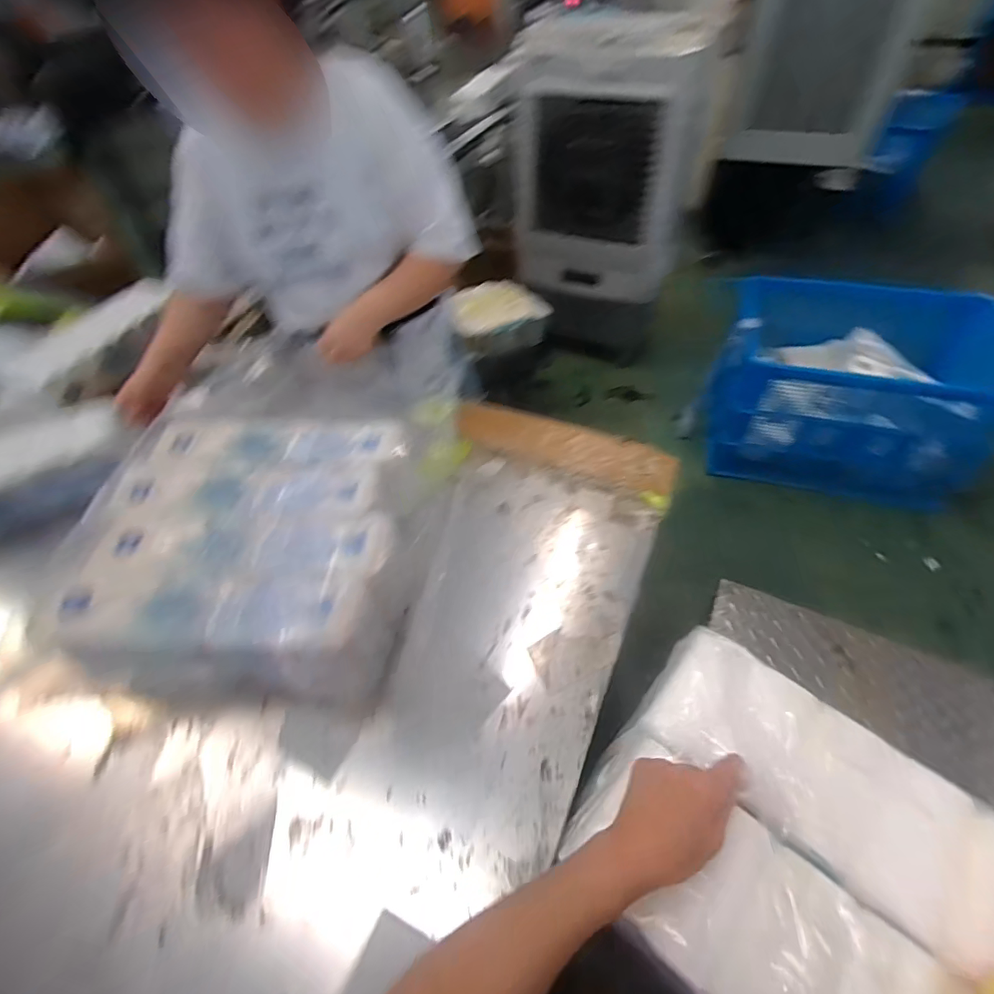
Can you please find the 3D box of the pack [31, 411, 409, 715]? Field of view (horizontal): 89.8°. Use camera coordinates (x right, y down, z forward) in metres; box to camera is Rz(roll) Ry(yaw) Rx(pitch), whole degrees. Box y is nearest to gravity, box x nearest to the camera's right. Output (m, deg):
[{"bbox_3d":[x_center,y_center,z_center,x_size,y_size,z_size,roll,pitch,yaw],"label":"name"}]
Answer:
[{"bbox_3d":[-0.327,0.055,0.718,0.388,0.138,0.427,2,51,4],"label":"pack"}]

